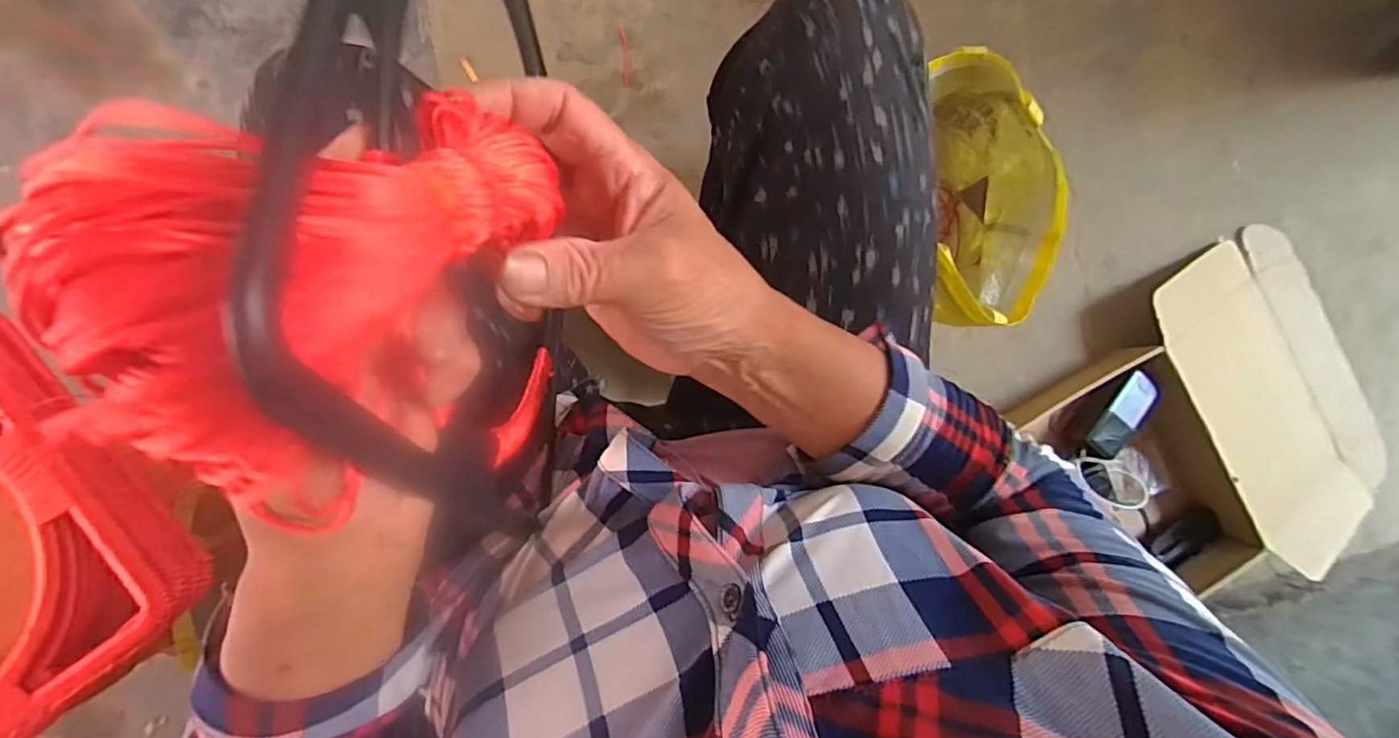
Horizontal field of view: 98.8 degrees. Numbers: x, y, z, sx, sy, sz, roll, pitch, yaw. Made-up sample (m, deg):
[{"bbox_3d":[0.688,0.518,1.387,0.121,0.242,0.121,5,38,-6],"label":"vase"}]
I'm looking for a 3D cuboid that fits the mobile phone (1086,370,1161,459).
[{"bbox_3d":[0.577,0.063,0.812,0.042,0.018,0.116,35,107,24],"label":"mobile phone"}]

